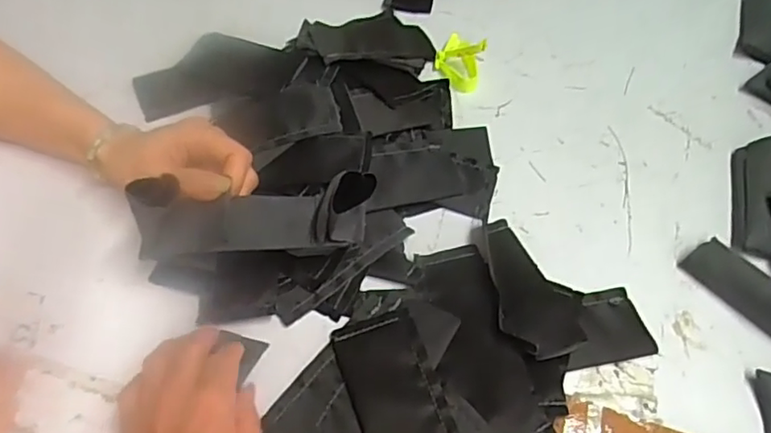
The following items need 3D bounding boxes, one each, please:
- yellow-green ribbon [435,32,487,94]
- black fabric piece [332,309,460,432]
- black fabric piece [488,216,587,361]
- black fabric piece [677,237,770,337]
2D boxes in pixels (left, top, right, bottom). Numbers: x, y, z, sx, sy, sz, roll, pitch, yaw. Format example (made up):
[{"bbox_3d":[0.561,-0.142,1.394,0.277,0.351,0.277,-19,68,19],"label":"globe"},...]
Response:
[{"bbox_3d":[0.068,-0.146,0.544,0.041,0.036,0.054,10,55,4],"label":"yellow-green ribbon"},{"bbox_3d":[0.008,0.115,0.378,0.055,0.006,0.117,-15,57,-12],"label":"black fabric piece"},{"bbox_3d":[0.105,0.046,0.425,0.065,0.019,0.115,-3,55,-4],"label":"black fabric piece"},{"bbox_3d":[0.265,0.054,0.419,0.032,0.038,0.104,-31,62,-21],"label":"black fabric piece"}]

